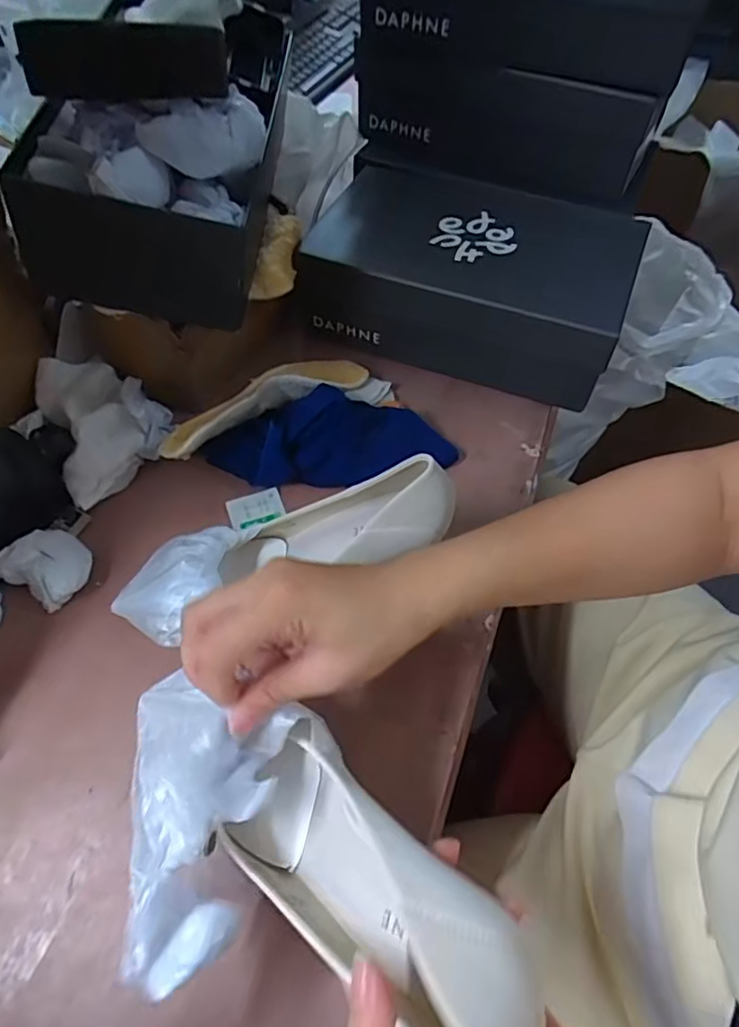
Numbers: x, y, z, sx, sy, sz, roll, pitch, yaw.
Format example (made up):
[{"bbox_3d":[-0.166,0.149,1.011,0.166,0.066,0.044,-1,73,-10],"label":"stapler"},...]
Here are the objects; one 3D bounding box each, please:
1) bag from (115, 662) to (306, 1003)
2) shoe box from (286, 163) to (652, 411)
[{"bbox_3d":[-0.097,0.145,0.288,0.092,0.049,0.123,16,57,9],"label":"bag"},{"bbox_3d":[0.096,-0.235,0.596,0.286,0.096,0.199,16,57,9],"label":"shoe box"}]

